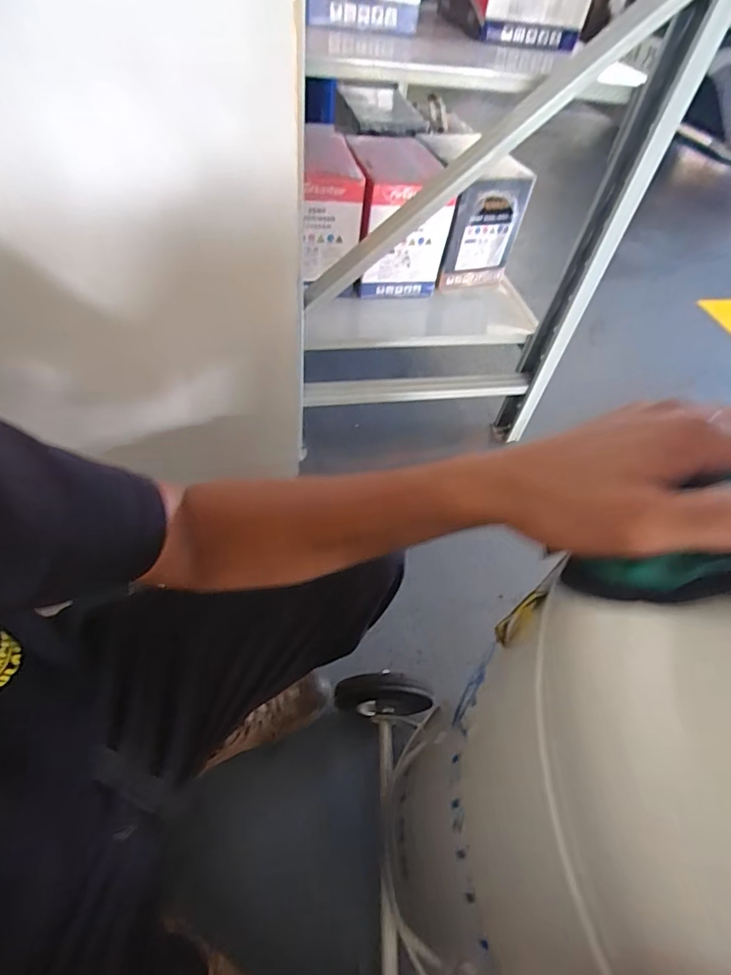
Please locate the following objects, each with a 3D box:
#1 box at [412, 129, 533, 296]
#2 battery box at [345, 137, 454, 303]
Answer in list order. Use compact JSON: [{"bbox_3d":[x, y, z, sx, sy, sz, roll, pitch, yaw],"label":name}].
[{"bbox_3d":[0.230,-0.666,1.157,0.195,0.250,0.260,-16,55,-17],"label":"box"},{"bbox_3d":[0.058,-0.614,1.099,0.198,0.238,0.282,-8,53,-12],"label":"battery box"}]

